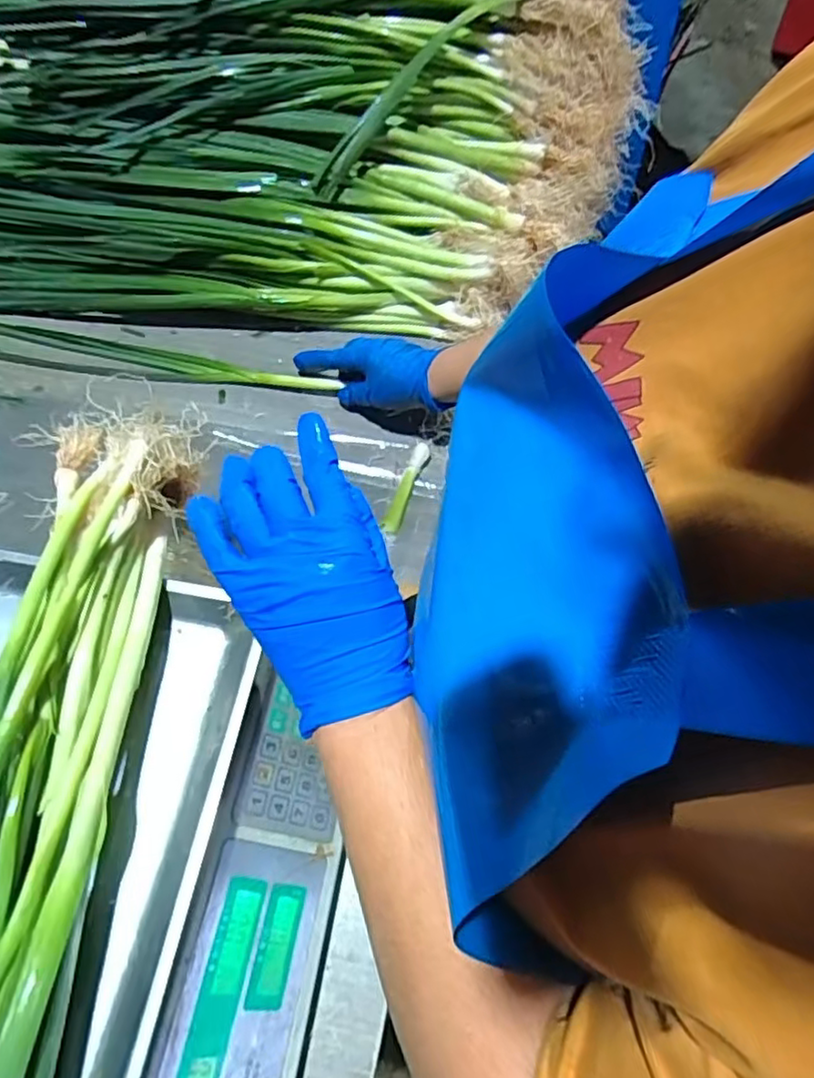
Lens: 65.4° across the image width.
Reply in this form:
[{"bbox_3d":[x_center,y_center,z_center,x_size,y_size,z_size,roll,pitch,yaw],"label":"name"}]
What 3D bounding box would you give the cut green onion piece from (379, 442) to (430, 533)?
[{"bbox_3d":[0.000,-0.051,0.615,0.016,0.009,0.105,19,64,6],"label":"cut green onion piece"}]

